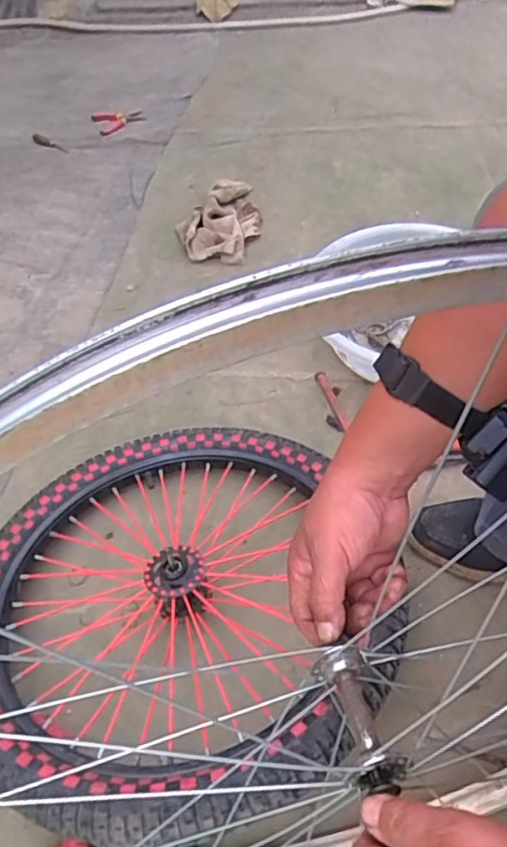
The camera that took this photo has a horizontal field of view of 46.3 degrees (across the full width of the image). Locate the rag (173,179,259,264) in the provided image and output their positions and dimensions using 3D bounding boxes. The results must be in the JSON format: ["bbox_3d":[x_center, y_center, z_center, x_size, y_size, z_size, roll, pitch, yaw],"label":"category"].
[{"bbox_3d":[-0.074,-0.435,1.242,0.175,0.064,0.262,-12,49,-4],"label":"rag"}]

